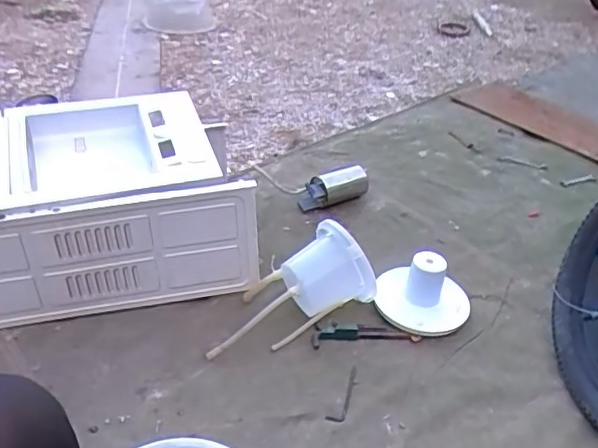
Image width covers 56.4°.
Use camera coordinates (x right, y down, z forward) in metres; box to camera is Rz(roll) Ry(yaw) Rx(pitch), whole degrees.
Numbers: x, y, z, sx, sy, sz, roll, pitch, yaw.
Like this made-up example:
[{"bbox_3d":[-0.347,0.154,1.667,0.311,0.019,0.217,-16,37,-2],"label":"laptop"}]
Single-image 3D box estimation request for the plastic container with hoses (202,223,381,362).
[{"bbox_3d":[-0.016,0.115,1.023,0.308,0.176,0.155,-5,36,-8],"label":"plastic container with hoses"}]

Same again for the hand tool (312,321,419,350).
[{"bbox_3d":[0.118,0.199,1.013,0.189,0.025,0.044,-3,36,-7],"label":"hand tool"}]

